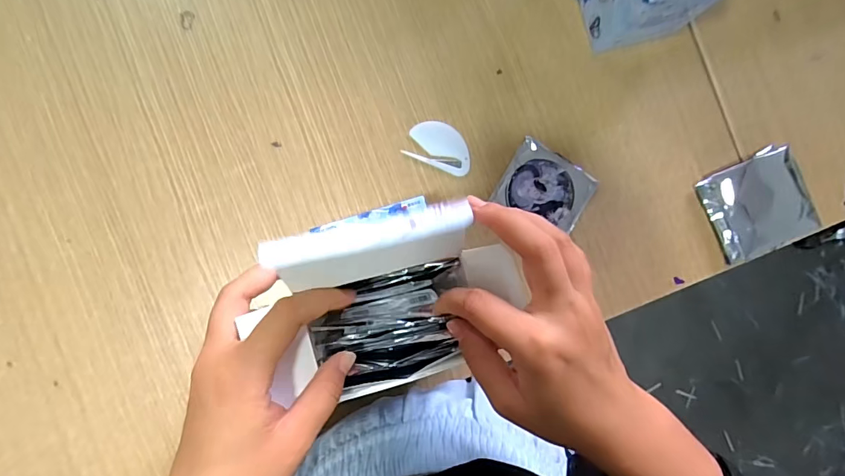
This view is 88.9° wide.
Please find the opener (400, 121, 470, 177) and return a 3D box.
[{"bbox_3d":[0.020,-0.097,0.457,0.070,0.004,0.047,22,85,-3],"label":"opener"}]

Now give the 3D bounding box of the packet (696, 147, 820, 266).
[{"bbox_3d":[0.366,-0.032,0.470,0.100,0.036,0.103,-26,89,-6],"label":"packet"}]

